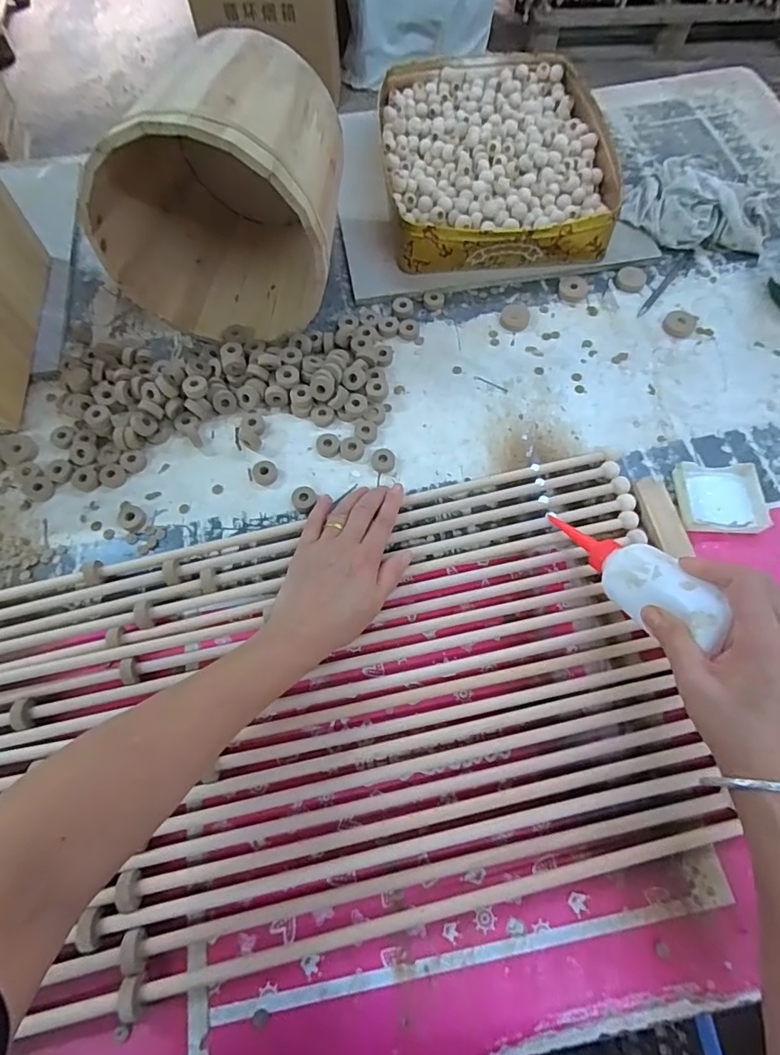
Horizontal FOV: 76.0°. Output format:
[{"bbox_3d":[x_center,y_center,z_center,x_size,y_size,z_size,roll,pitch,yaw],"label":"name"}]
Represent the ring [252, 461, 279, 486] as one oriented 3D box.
[{"bbox_3d":[-0.133,-0.058,0.527,0.025,0.008,0.029,-32,70,-11],"label":"ring"}]

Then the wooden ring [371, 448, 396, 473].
[{"bbox_3d":[-0.007,-0.072,0.531,0.025,0.008,0.026,-1,67,1],"label":"wooden ring"}]

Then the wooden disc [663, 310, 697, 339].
[{"bbox_3d":[0.351,-0.248,0.602,0.043,0.009,0.035,-39,71,-14],"label":"wooden disc"}]

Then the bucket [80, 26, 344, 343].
[{"bbox_3d":[-0.171,-0.375,0.542,0.244,0.223,0.244,-1,67,1],"label":"bucket"}]

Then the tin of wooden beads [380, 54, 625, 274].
[{"bbox_3d":[0.141,-0.503,0.685,0.285,0.065,0.373,-5,67,0],"label":"tin of wooden beads"}]

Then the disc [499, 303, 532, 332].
[{"bbox_3d":[0.155,-0.259,0.612,0.040,0.011,0.035,-36,71,-13],"label":"disc"}]

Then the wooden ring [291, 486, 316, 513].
[{"bbox_3d":[-0.090,-0.030,0.516,0.025,0.010,0.025,-1,67,1],"label":"wooden ring"}]

